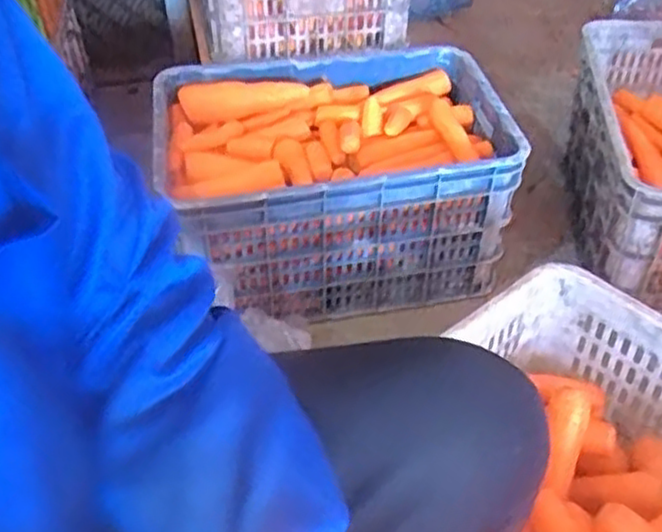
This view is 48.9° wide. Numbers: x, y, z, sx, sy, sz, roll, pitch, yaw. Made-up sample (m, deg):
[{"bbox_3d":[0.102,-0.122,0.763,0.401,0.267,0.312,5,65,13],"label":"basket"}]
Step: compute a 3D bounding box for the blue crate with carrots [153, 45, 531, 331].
[{"bbox_3d":[0.011,-0.138,1.189,0.517,0.257,0.380,-6,42,-3],"label":"blue crate with carrots"}]

